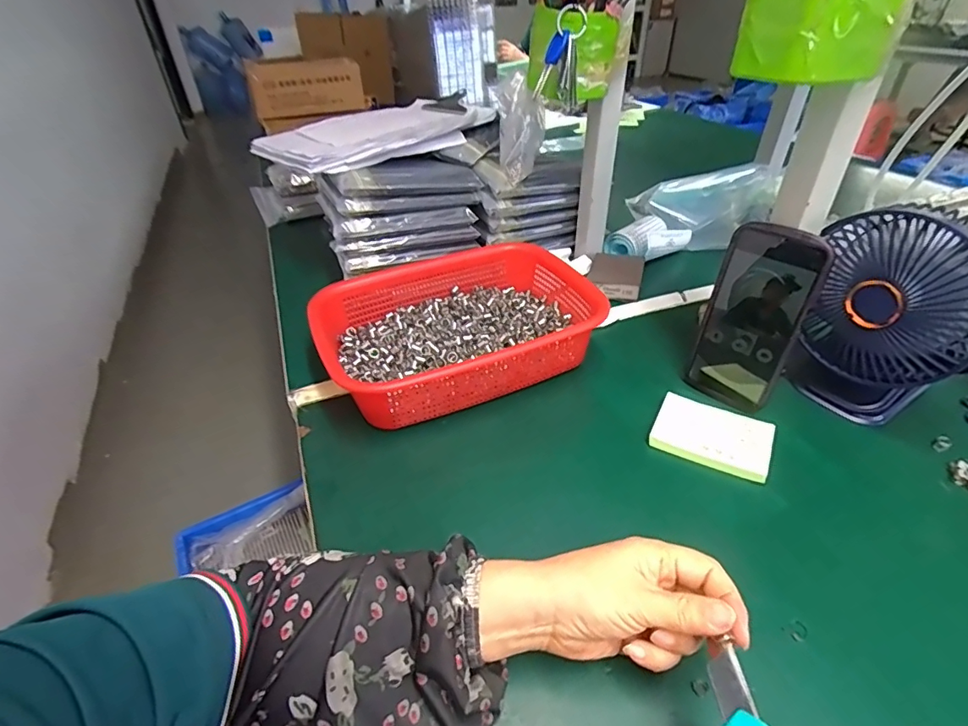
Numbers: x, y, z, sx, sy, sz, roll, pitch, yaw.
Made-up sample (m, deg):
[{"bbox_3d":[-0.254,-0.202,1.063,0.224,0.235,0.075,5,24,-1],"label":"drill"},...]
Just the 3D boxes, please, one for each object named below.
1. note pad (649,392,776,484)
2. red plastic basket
[{"bbox_3d":[0.203,0.063,0.437,0.094,0.011,0.069,18,42,24],"label":"note pad"},{"bbox_3d":[-0.023,-0.038,0.530,0.281,0.073,0.209,-18,41,-20],"label":"red plastic basket"}]

